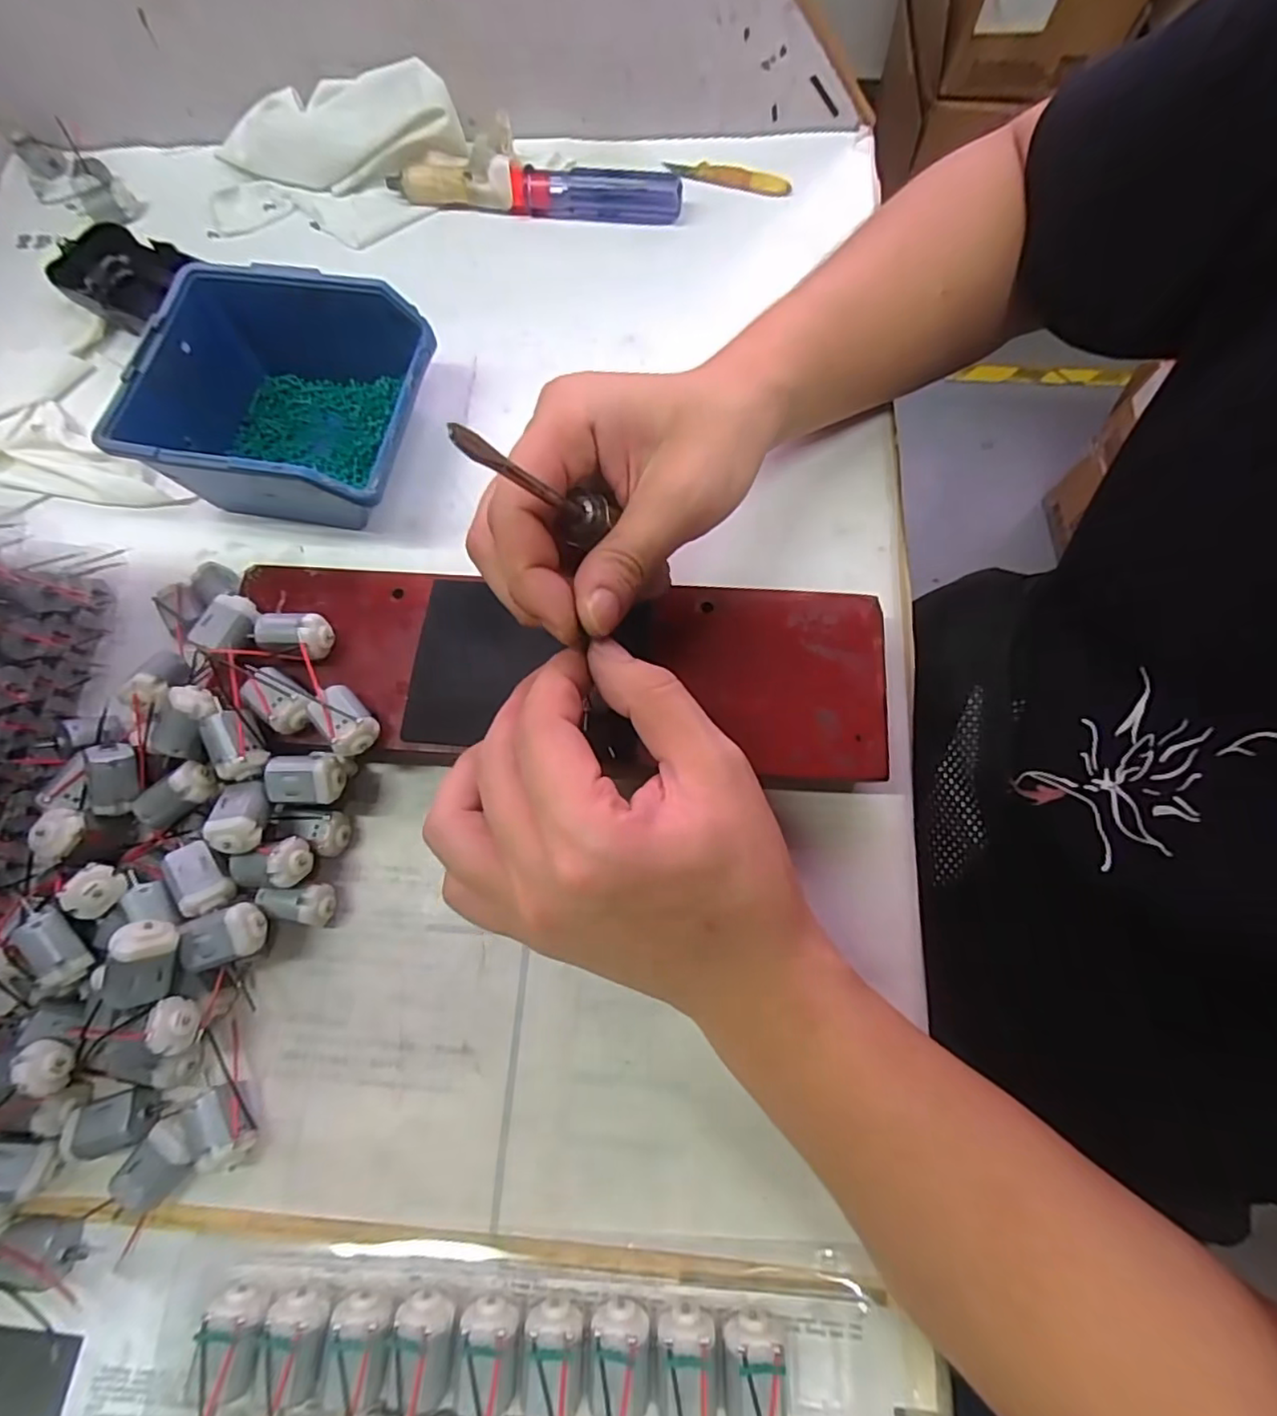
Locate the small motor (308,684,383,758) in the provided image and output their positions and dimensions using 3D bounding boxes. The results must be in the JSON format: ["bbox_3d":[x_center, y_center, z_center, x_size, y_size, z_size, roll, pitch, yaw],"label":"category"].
[{"bbox_3d":[-0.120,0.006,0.258,0.019,0.016,0.028,-42,76,-11],"label":"small motor"}]

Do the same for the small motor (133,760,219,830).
[{"bbox_3d":[-0.187,0.036,0.253,0.030,0.015,0.016,-34,75,-9],"label":"small motor"}]

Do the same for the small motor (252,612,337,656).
[{"bbox_3d":[-0.147,-0.030,0.270,0.030,0.020,0.017,5,72,3],"label":"small motor"}]

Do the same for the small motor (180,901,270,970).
[{"bbox_3d":[-0.158,0.087,0.240,0.027,0.015,0.020,-17,72,-3],"label":"small motor"}]

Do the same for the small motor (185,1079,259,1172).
[{"bbox_3d":[-0.156,0.158,0.234,0.017,0.021,0.027,-33,74,-8],"label":"small motor"}]

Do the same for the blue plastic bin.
[{"bbox_3d":[-0.175,-0.148,0.312,0.131,0.060,0.108,10,73,5],"label":"blue plastic bin"}]

